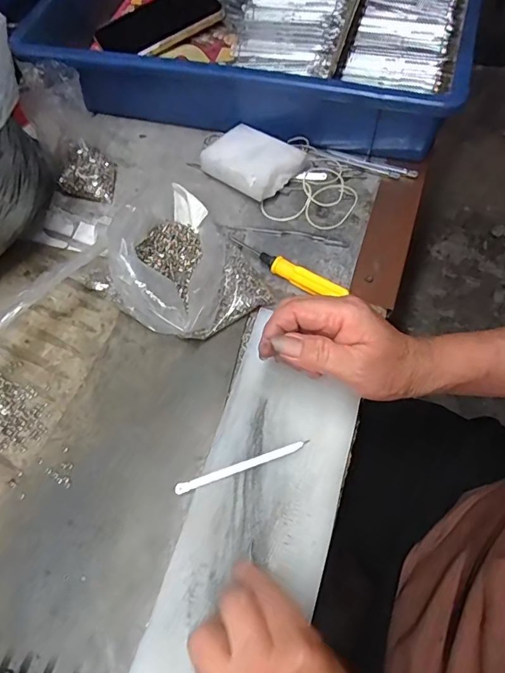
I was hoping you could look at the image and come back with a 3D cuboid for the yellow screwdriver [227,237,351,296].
[{"bbox_3d":[0.028,-0.058,0.384,0.108,0.013,0.015,32,69,18],"label":"yellow screwdriver"}]

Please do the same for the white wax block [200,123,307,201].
[{"bbox_3d":[0.000,-0.163,0.434,0.079,0.035,0.056,37,71,19],"label":"white wax block"}]

